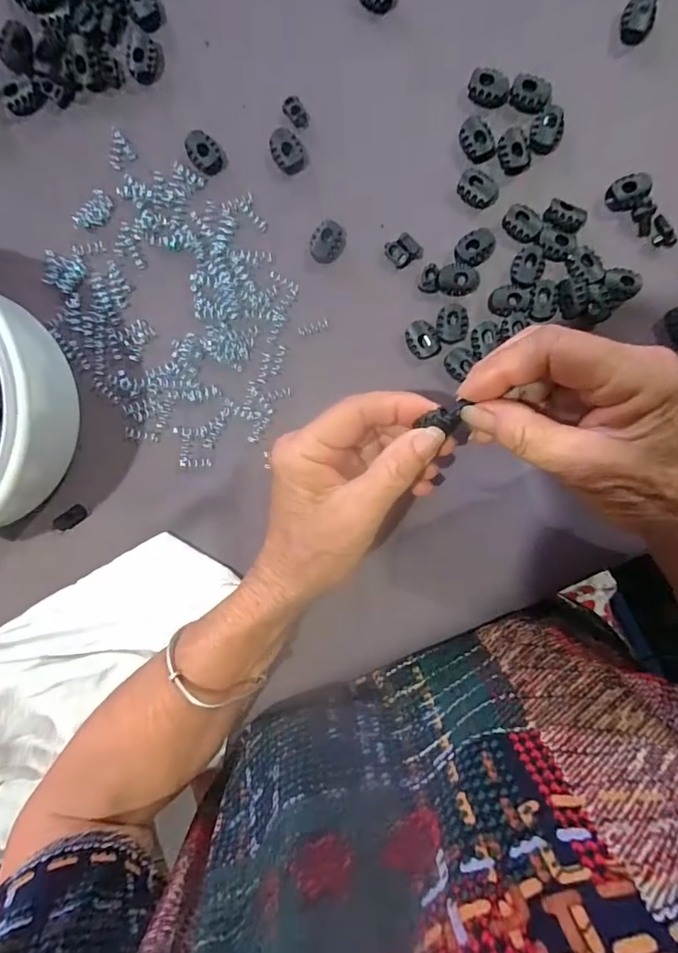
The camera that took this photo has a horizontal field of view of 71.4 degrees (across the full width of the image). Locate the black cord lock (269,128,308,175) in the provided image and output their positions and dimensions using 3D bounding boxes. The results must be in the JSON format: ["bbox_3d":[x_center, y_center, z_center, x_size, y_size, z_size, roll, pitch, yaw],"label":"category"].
[{"bbox_3d":[-0.030,-0.189,0.273,0.018,0.008,0.024,-32,94,4],"label":"black cord lock"}]

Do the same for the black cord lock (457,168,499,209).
[{"bbox_3d":[0.081,-0.167,0.272,0.024,0.008,0.020,32,95,-2],"label":"black cord lock"}]

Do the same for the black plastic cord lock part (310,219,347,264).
[{"bbox_3d":[-0.007,-0.138,0.278,0.018,0.008,0.023,37,95,-2],"label":"black plastic cord lock part"}]

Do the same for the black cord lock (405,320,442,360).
[{"bbox_3d":[0.049,-0.081,0.280,0.018,0.005,0.022,-33,93,4],"label":"black cord lock"}]

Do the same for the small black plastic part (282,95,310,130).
[{"bbox_3d":[-0.025,-0.210,0.272,0.011,0.006,0.016,-42,93,4],"label":"small black plastic part"}]

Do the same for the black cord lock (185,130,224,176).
[{"bbox_3d":[-0.078,-0.188,0.274,0.017,0.007,0.024,-39,93,4],"label":"black cord lock"}]

